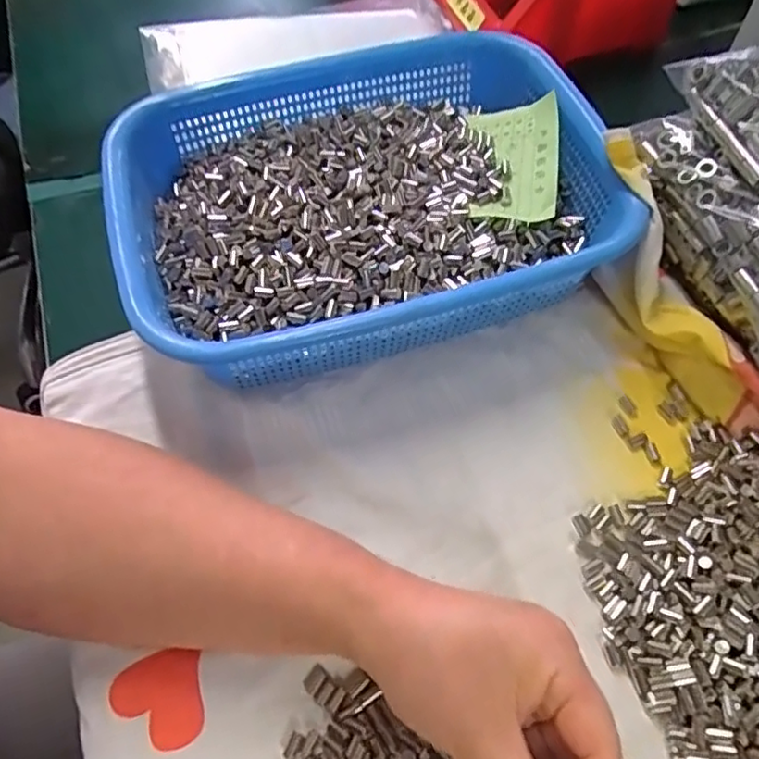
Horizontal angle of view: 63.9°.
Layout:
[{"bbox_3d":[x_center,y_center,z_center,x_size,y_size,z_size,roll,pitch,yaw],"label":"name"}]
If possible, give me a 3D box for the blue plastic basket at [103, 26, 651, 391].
[{"bbox_3d":[-0.010,-0.105,0.374,0.274,0.072,0.207,-16,62,-8],"label":"blue plastic basket"}]

